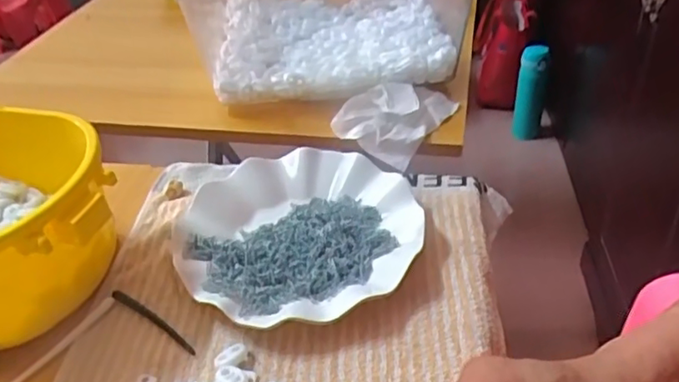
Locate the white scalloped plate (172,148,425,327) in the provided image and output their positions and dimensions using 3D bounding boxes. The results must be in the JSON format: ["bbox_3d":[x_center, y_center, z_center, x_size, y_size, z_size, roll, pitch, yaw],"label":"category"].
[{"bbox_3d":[-0.030,0.032,0.458,0.179,0.024,0.178,-2,38,2],"label":"white scalloped plate"}]

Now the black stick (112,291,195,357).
[{"bbox_3d":[-0.127,0.088,0.411,0.083,0.005,0.009,23,45,29],"label":"black stick"}]

